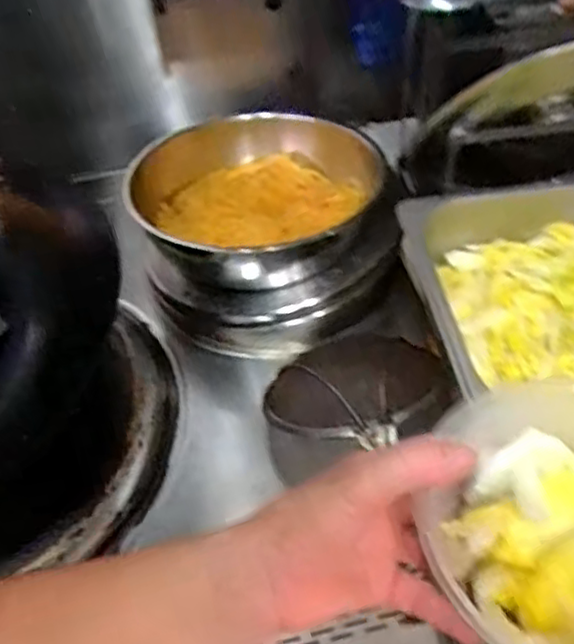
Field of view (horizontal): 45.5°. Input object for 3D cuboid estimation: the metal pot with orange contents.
[{"bbox_3d":[-0.031,-0.106,0.773,0.251,0.133,0.272,-3,49,3],"label":"metal pot with orange contents"}]

